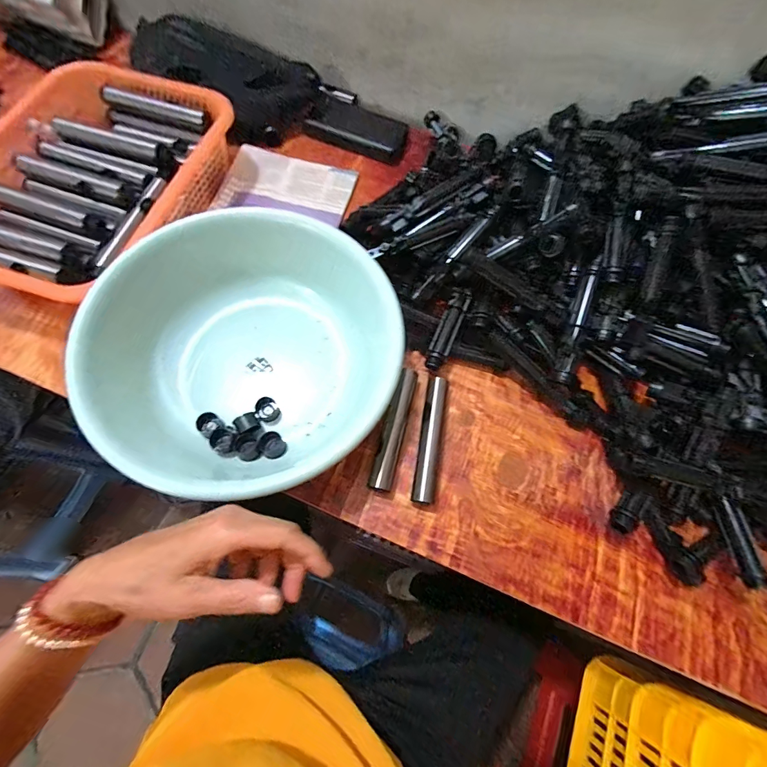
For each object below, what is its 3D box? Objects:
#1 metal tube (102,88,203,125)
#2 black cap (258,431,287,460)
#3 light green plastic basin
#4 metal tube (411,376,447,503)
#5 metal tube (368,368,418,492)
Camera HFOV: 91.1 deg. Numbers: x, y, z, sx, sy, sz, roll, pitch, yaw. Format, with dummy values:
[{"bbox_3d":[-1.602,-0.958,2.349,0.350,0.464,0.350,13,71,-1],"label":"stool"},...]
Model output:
[{"bbox_3d":[-0.322,-0.392,0.534,0.127,0.017,0.010,-15,68,-41],"label":"metal tube"},{"bbox_3d":[-0.120,0.067,0.407,0.028,0.011,0.025,39,71,11],"label":"black cap"},{"bbox_3d":[-0.138,-0.040,0.398,0.295,0.103,0.271,1,69,-3],"label":"light green plastic basin"},{"bbox_3d":[0.052,0.061,0.417,0.022,0.018,0.139,11,68,1],"label":"metal tube"},{"bbox_3d":[0.013,0.049,0.420,0.024,0.019,0.138,15,68,2],"label":"metal tube"}]

